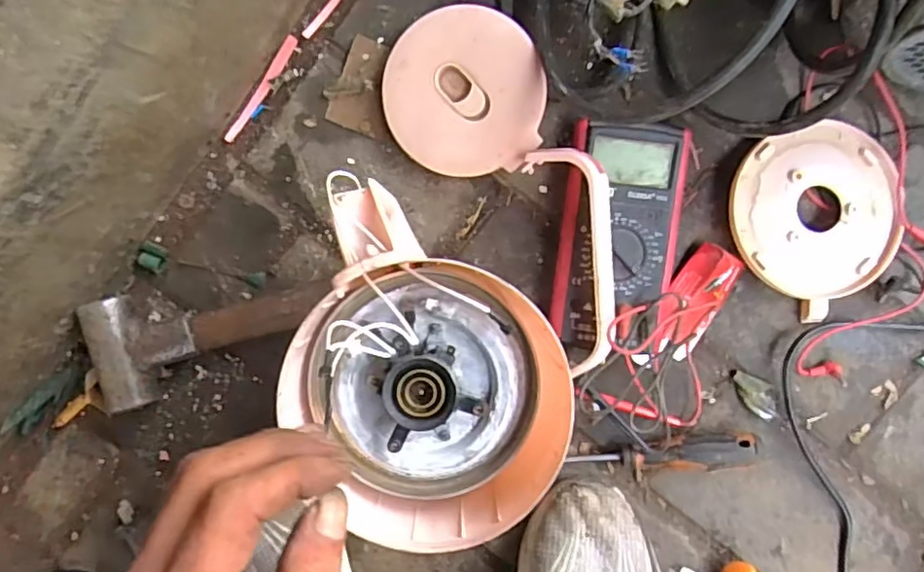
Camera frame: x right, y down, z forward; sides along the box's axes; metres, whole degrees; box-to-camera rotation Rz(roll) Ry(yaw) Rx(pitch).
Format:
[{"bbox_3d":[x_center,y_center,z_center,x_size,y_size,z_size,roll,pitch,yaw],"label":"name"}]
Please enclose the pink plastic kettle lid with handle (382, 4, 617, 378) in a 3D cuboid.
[{"bbox_3d":[0.040,-0.085,0.470,0.118,0.062,0.271,-32,93,3],"label":"pink plastic kettle lid with handle"}]

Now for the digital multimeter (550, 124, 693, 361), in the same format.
[{"bbox_3d":[0.122,-0.040,0.480,0.092,0.043,0.169,7,94,0],"label":"digital multimeter"}]

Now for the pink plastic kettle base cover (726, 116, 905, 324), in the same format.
[{"bbox_3d":[0.282,-0.061,0.486,0.135,0.024,0.138,42,93,-2],"label":"pink plastic kettle base cover"}]

